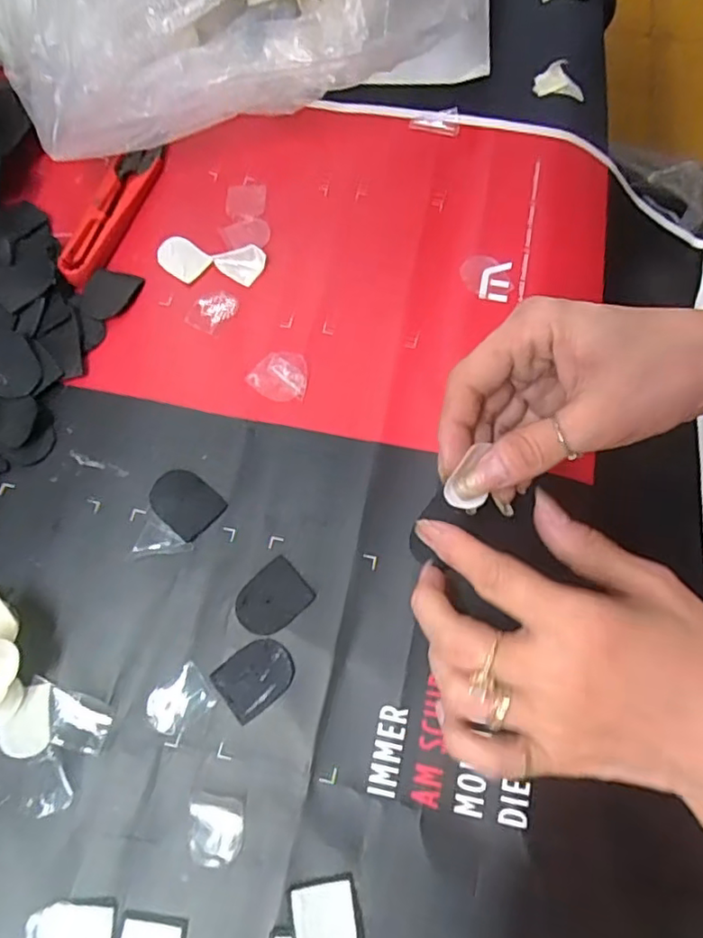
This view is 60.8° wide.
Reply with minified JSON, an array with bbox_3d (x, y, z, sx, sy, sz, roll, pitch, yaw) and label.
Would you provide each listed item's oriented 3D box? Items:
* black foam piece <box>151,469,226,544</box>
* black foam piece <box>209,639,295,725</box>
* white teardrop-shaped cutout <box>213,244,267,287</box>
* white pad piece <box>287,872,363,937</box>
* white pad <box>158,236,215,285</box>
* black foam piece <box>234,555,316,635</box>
[{"bbox_3d":[-0.084,0.016,0.300,0.035,0.004,0.027,40,75,13],"label":"black foam piece"},{"bbox_3d":[-0.044,0.094,0.273,0.034,0.004,0.027,-38,75,-12],"label":"black foam piece"},{"bbox_3d":[-0.064,-0.121,0.344,0.026,0.009,0.021,35,74,11],"label":"white teardrop-shaped cutout"},{"bbox_3d":[-0.010,0.184,0.240,0.027,0.004,0.034,-11,71,-4],"label":"white pad piece"},{"bbox_3d":[-0.098,-0.123,0.347,0.029,0.005,0.023,39,75,12],"label":"white pad"},{"bbox_3d":[-0.037,0.062,0.284,0.034,0.004,0.026,-42,76,-13],"label":"black foam piece"}]

